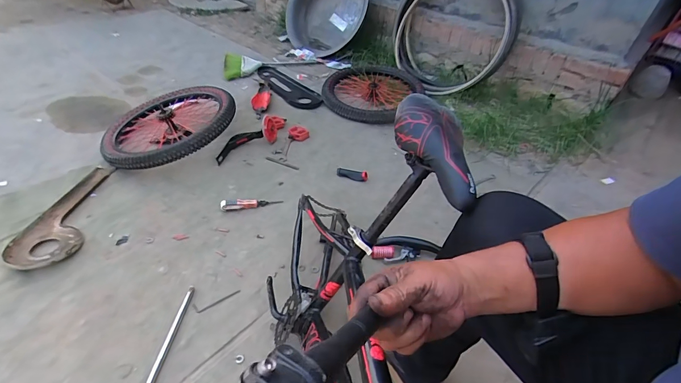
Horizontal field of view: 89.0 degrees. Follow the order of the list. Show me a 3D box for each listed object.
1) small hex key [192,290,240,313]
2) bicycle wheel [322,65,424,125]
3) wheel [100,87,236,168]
[{"bbox_3d":[-0.307,0.268,0.864,0.111,0.010,0.024,-18,46,-28],"label":"small hex key"},{"bbox_3d":[0.134,-0.497,1.720,0.439,0.128,0.471,23,44,20],"label":"bicycle wheel"},{"bbox_3d":[-0.644,-0.246,1.317,0.445,0.075,0.470,-7,43,6],"label":"wheel"}]

